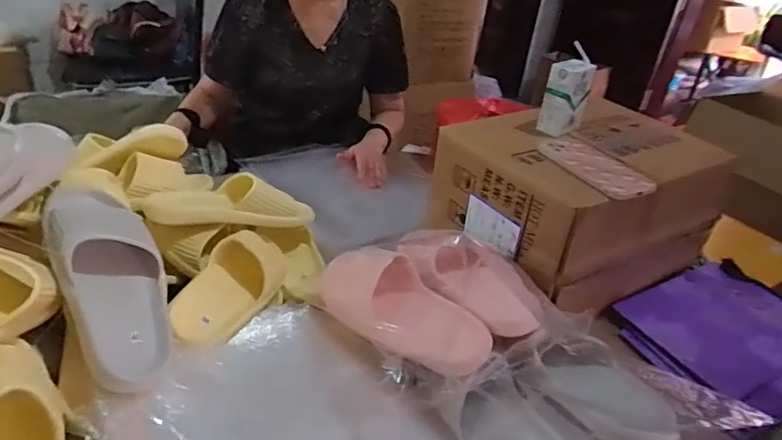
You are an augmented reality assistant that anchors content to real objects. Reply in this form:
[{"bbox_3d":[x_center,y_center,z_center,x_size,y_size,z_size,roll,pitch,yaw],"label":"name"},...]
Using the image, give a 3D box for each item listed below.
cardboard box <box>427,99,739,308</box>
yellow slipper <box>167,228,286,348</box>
[{"bbox_3d":[0.300,-0.026,0.879,0.370,0.228,0.286,-13,37,-29],"label":"cardboard box"},{"bbox_3d":[-0.215,0.084,0.720,0.076,0.076,0.218,17,33,15],"label":"yellow slipper"}]

